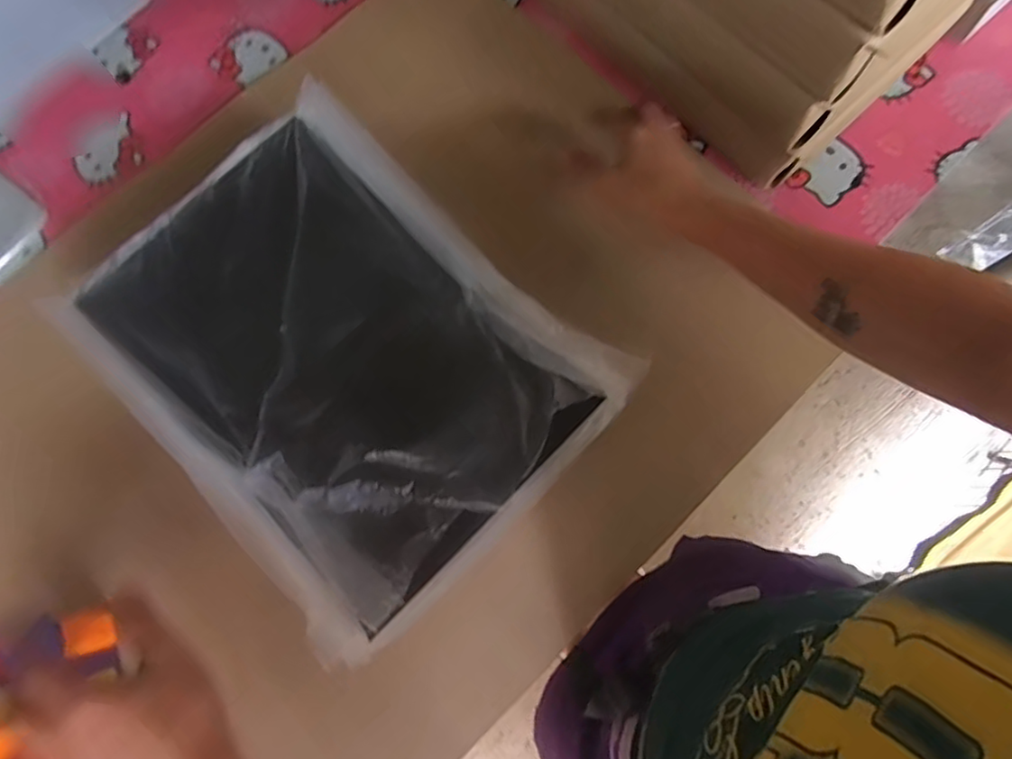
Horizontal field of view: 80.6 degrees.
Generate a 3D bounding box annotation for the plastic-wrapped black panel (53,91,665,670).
[{"bbox_3d":[-0.140,-0.028,0.475,0.390,0.031,0.291,43,80,12],"label":"plastic-wrapped black panel"}]

